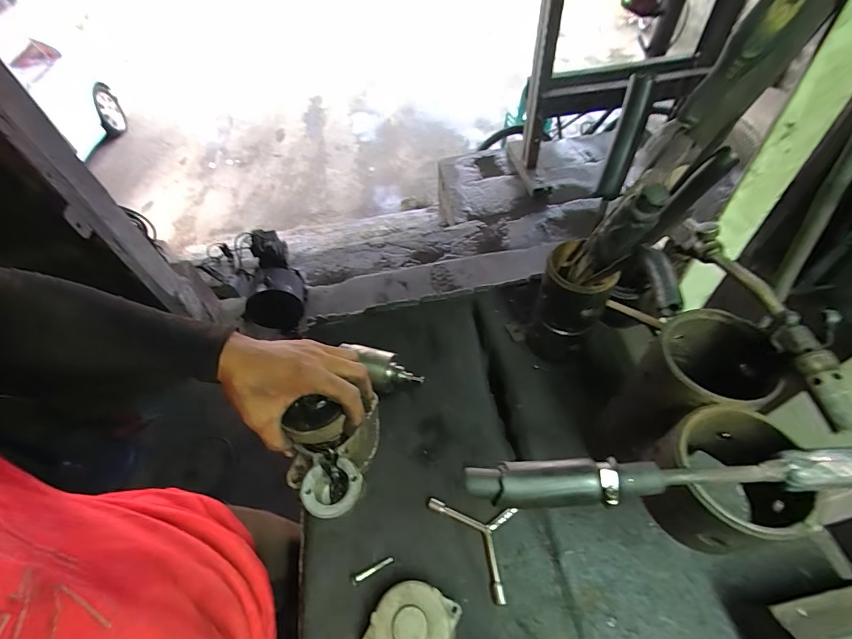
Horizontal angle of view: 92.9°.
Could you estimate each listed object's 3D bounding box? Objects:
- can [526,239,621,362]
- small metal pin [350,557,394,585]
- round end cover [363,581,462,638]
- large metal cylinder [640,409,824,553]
[{"bbox_3d":[0.181,-0.008,0.527,0.081,0.202,0.063,24,59,21],"label":"can"},{"bbox_3d":[-0.061,0.282,0.457,0.050,0.006,0.009,-26,55,-14],"label":"small metal pin"},{"bbox_3d":[-0.014,0.313,0.411,0.077,0.037,0.076,21,57,19],"label":"round end cover"},{"bbox_3d":[0.212,0.116,0.299,0.090,0.076,0.091,19,57,18],"label":"large metal cylinder"}]

